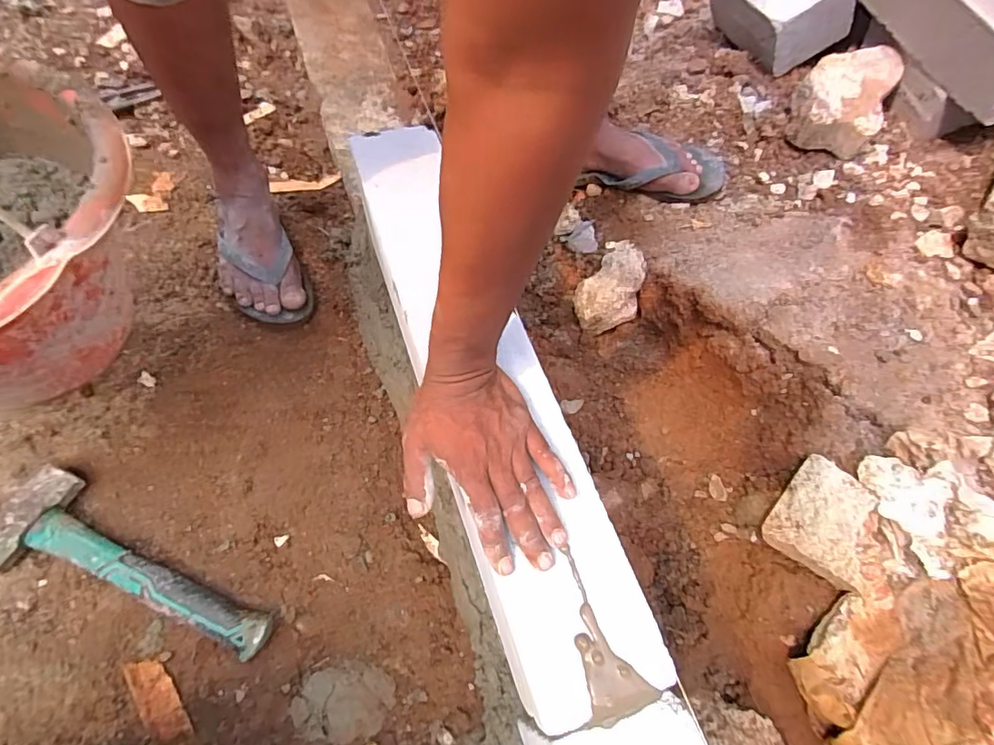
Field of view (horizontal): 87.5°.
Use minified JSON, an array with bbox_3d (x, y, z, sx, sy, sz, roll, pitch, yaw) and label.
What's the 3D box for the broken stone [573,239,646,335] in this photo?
[{"bbox_3d":[0.165,-0.130,0.740,0.085,0.085,0.147,21,61,5],"label":"broken stone"}]

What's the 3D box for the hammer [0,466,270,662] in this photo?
[{"bbox_3d":[-0.358,0.193,0.520,0.291,0.066,0.096,21,61,1],"label":"hammer"}]

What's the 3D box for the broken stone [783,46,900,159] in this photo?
[{"bbox_3d":[0.512,-0.402,0.783,0.123,0.101,0.184,30,62,9],"label":"broken stone"}]

